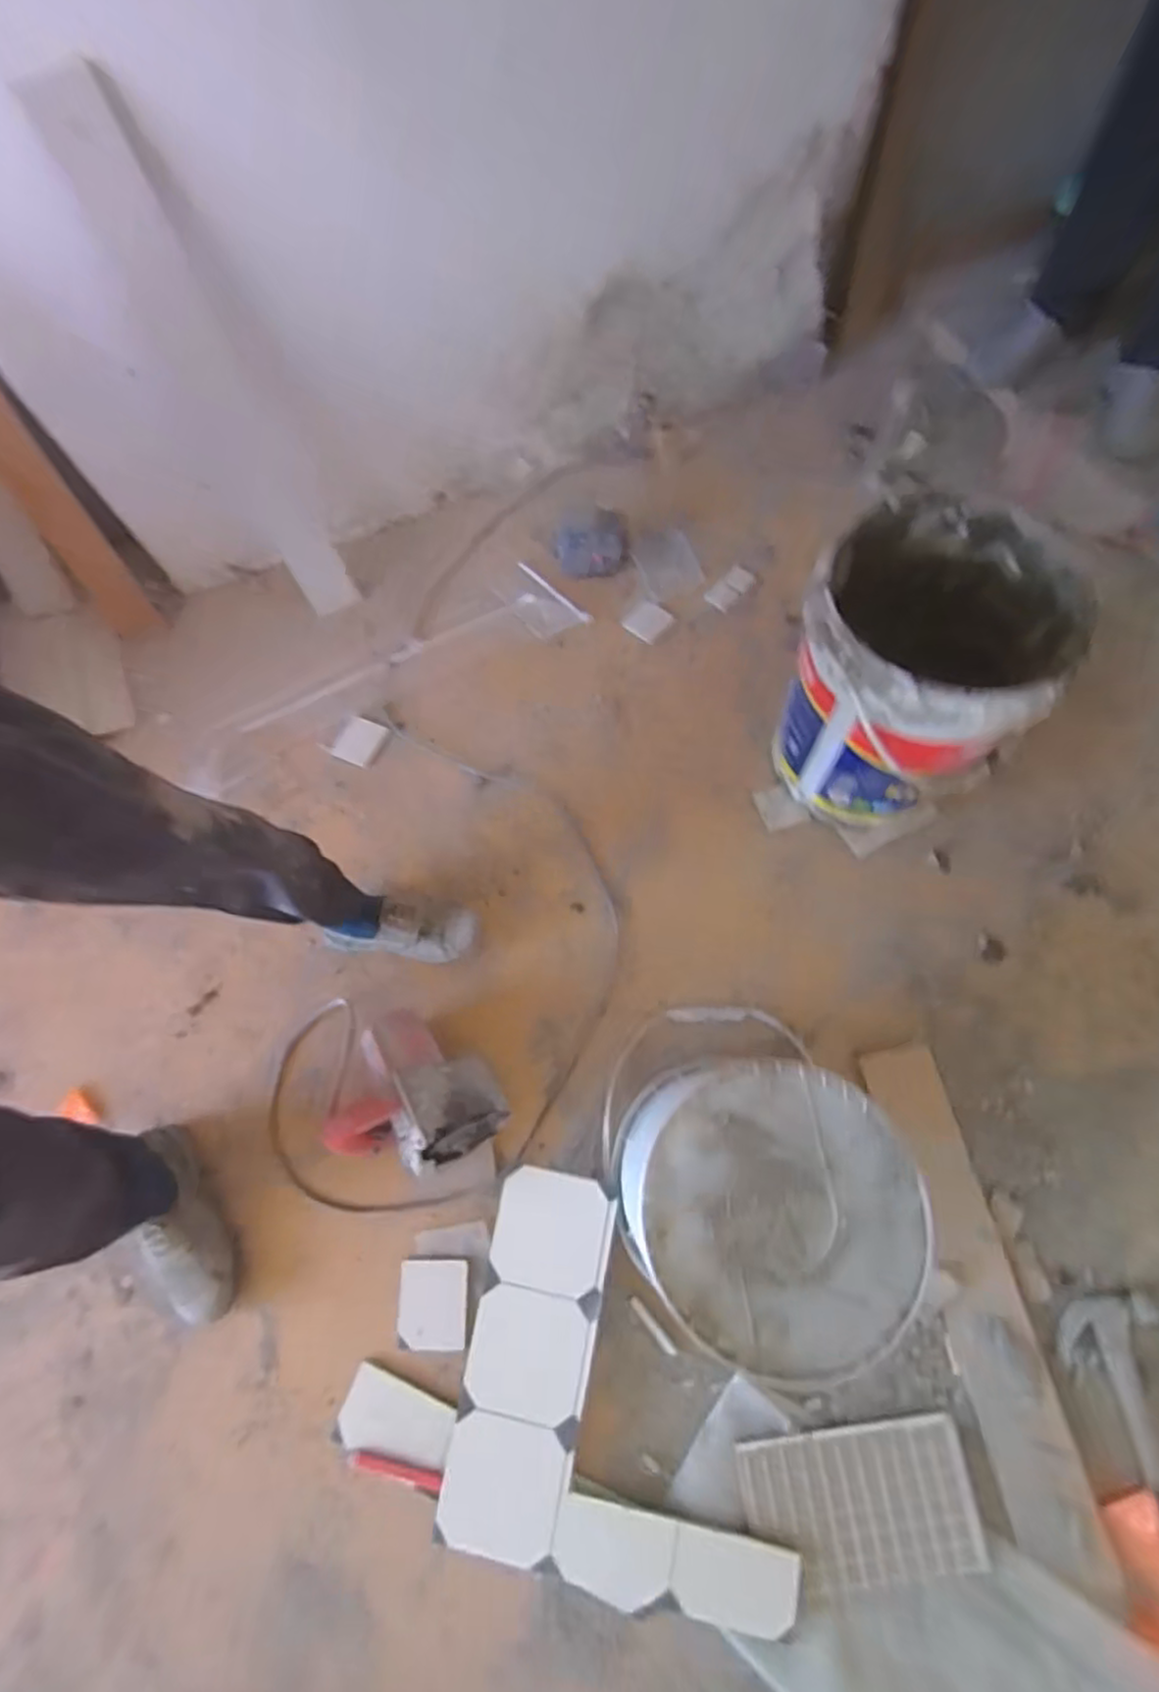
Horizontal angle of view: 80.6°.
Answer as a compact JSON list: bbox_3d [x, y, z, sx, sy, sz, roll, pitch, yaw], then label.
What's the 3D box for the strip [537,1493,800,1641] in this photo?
[{"bbox_3d":[0.105,0.815,0.765,0.271,0.014,0.092,9,69,7],"label":"strip"}]

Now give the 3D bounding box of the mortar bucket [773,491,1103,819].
[{"bbox_3d":[0.440,-0.238,0.964,0.283,0.387,0.329,32,73,15],"label":"mortar bucket"}]

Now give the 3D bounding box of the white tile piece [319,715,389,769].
[{"bbox_3d":[-0.391,-0.185,1.203,0.088,0.005,0.082,24,73,8],"label":"white tile piece"}]

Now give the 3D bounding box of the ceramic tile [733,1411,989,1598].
[{"bbox_3d":[0.328,0.764,0.790,0.264,0.010,0.147,-8,68,0],"label":"ceramic tile"}]

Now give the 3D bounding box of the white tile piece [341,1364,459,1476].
[{"bbox_3d":[-0.222,0.700,0.831,0.135,0.013,0.075,15,70,9],"label":"white tile piece"}]

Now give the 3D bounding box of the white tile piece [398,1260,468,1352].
[{"bbox_3d":[-0.186,0.582,0.868,0.089,0.005,0.095,-6,64,8],"label":"white tile piece"}]

